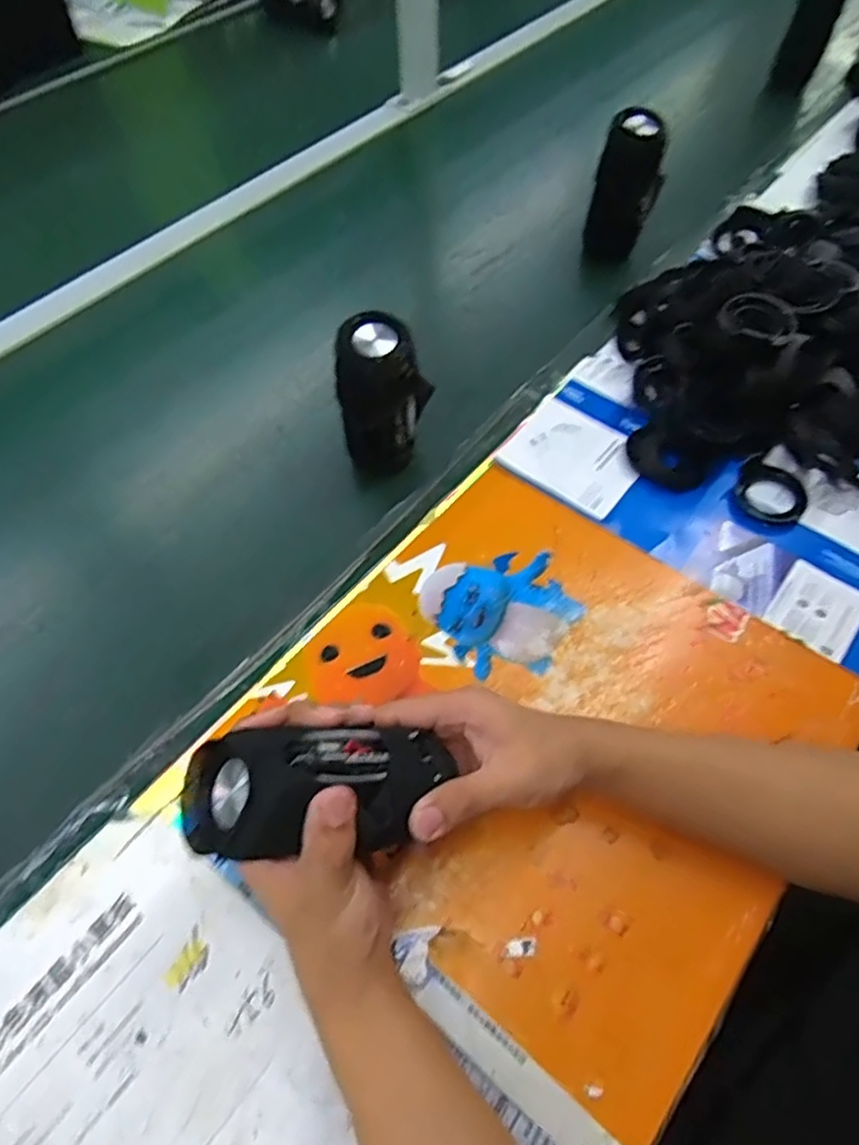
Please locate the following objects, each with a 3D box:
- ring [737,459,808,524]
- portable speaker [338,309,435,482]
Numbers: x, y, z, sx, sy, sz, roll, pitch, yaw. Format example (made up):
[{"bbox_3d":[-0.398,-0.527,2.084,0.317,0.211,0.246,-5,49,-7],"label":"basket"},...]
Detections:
[{"bbox_3d":[0.305,-0.071,0.602,0.058,0.017,0.058,-1,57,2],"label":"ring"},{"bbox_3d":[-0.037,-0.145,0.591,0.070,0.145,0.053,1,58,3],"label":"portable speaker"}]

